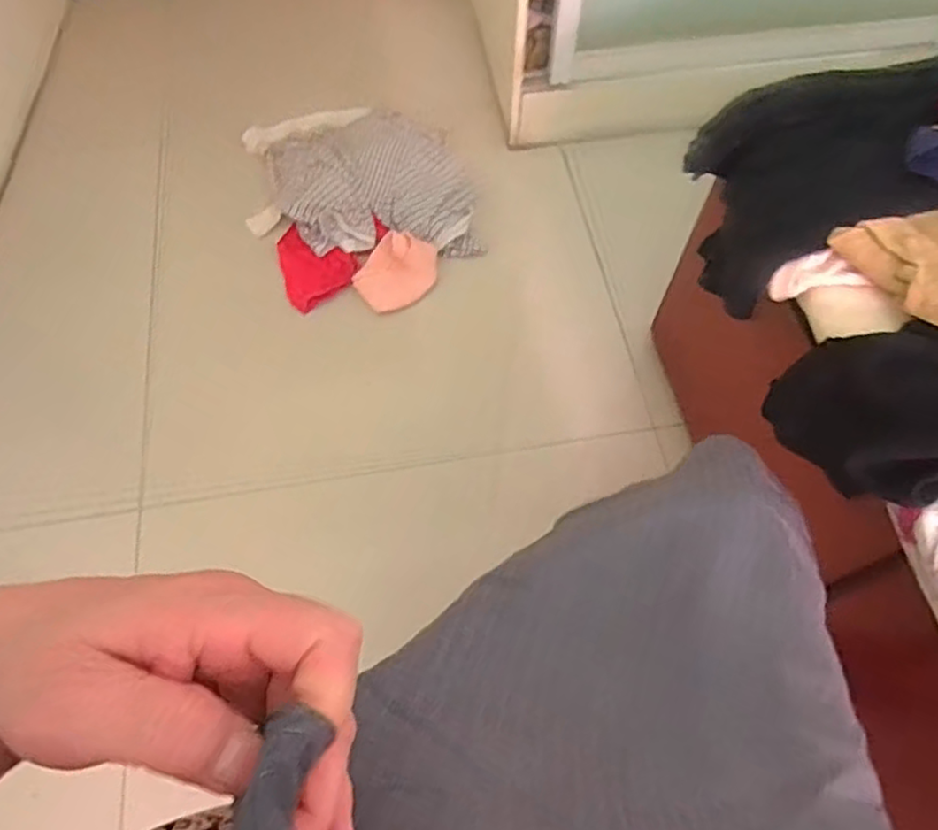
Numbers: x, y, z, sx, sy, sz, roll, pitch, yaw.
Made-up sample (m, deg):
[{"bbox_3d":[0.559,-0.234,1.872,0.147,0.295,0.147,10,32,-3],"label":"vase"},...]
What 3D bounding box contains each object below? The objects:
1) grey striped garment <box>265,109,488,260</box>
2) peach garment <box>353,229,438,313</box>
[{"bbox_3d":[-0.180,-0.428,1.228,0.337,0.064,0.345,-17,64,-9],"label":"grey striped garment"},{"bbox_3d":[-0.124,-0.245,1.176,0.118,0.016,0.148,31,78,-3],"label":"peach garment"}]

